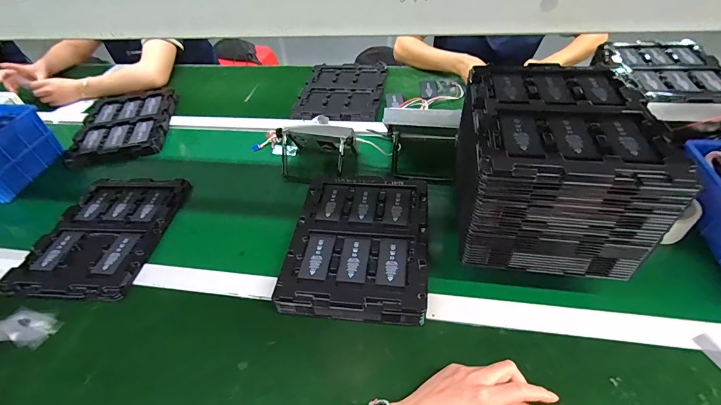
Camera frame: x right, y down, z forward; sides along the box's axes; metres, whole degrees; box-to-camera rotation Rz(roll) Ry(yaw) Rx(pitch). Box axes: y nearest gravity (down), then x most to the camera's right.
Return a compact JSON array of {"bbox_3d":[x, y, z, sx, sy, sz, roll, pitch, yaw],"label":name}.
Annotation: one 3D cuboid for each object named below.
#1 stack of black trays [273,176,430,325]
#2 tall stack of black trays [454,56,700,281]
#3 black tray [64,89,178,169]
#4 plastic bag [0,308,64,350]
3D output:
[{"bbox_3d":[0.000,0.060,0.604,0.220,0.043,0.281,3,46,8],"label":"stack of black trays"},{"bbox_3d":[0.262,-0.061,0.517,0.209,0.159,0.267,5,46,10],"label":"tall stack of black trays"},{"bbox_3d":[-0.611,-0.202,0.928,0.222,0.022,0.288,-10,45,-4],"label":"black tray"},{"bbox_3d":[-0.515,0.188,0.543,0.119,0.015,0.064,-2,45,4],"label":"plastic bag"}]

